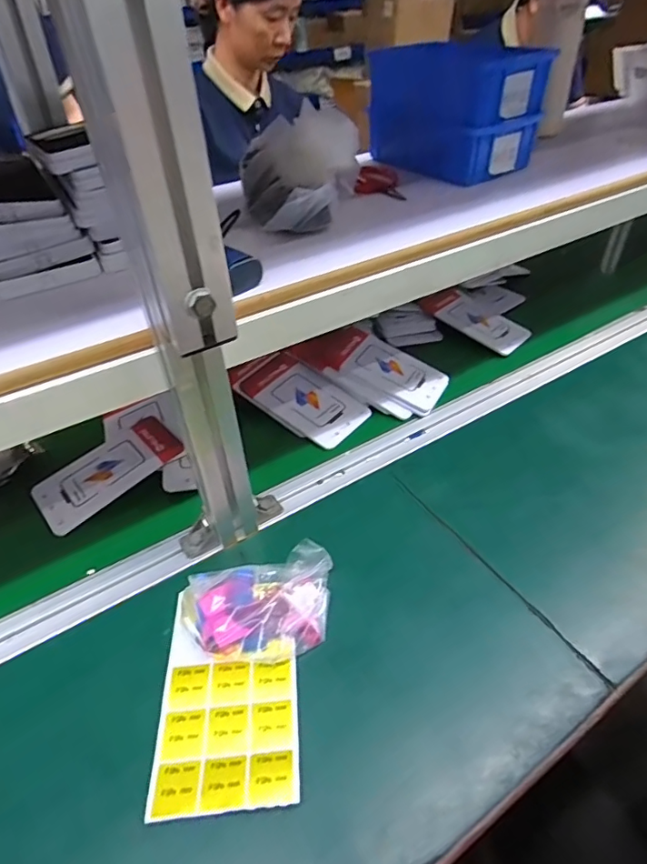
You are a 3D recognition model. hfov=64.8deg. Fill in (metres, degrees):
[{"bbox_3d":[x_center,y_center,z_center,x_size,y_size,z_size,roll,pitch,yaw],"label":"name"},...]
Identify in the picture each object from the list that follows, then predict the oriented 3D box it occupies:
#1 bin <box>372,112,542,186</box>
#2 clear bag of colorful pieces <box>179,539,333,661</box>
[{"bbox_3d":[0.165,-0.379,0.666,0.117,0.061,0.178,-31,49,-28],"label":"bin"},{"bbox_3d":[-0.056,0.151,0.443,0.129,0.028,0.084,-8,42,-7],"label":"clear bag of colorful pieces"}]

